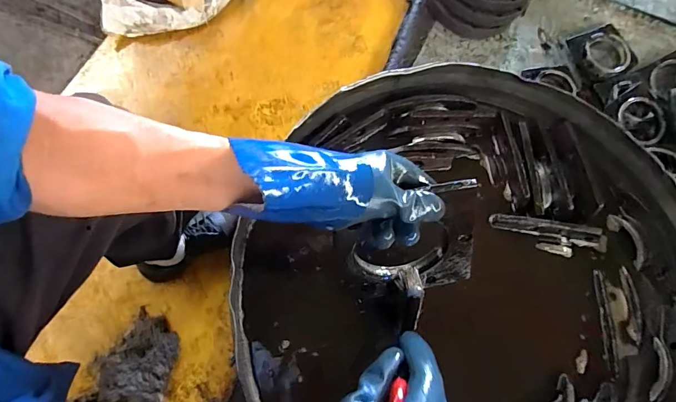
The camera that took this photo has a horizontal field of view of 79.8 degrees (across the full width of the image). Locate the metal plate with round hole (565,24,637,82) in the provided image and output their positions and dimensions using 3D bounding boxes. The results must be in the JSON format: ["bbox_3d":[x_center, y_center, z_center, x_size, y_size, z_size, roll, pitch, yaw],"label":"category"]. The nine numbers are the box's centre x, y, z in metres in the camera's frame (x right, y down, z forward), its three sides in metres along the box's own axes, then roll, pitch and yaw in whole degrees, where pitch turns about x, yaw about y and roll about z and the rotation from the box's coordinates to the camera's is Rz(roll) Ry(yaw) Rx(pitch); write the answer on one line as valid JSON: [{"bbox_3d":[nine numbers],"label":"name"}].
[{"bbox_3d":[0.715,-0.404,1.099,0.144,0.032,0.156,-27,73,-11],"label":"metal plate with round hole"}]

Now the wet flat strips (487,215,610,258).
[{"bbox_3d":[0.283,0.045,0.530,0.158,0.038,0.037,11,68,-1],"label":"wet flat strips"}]

